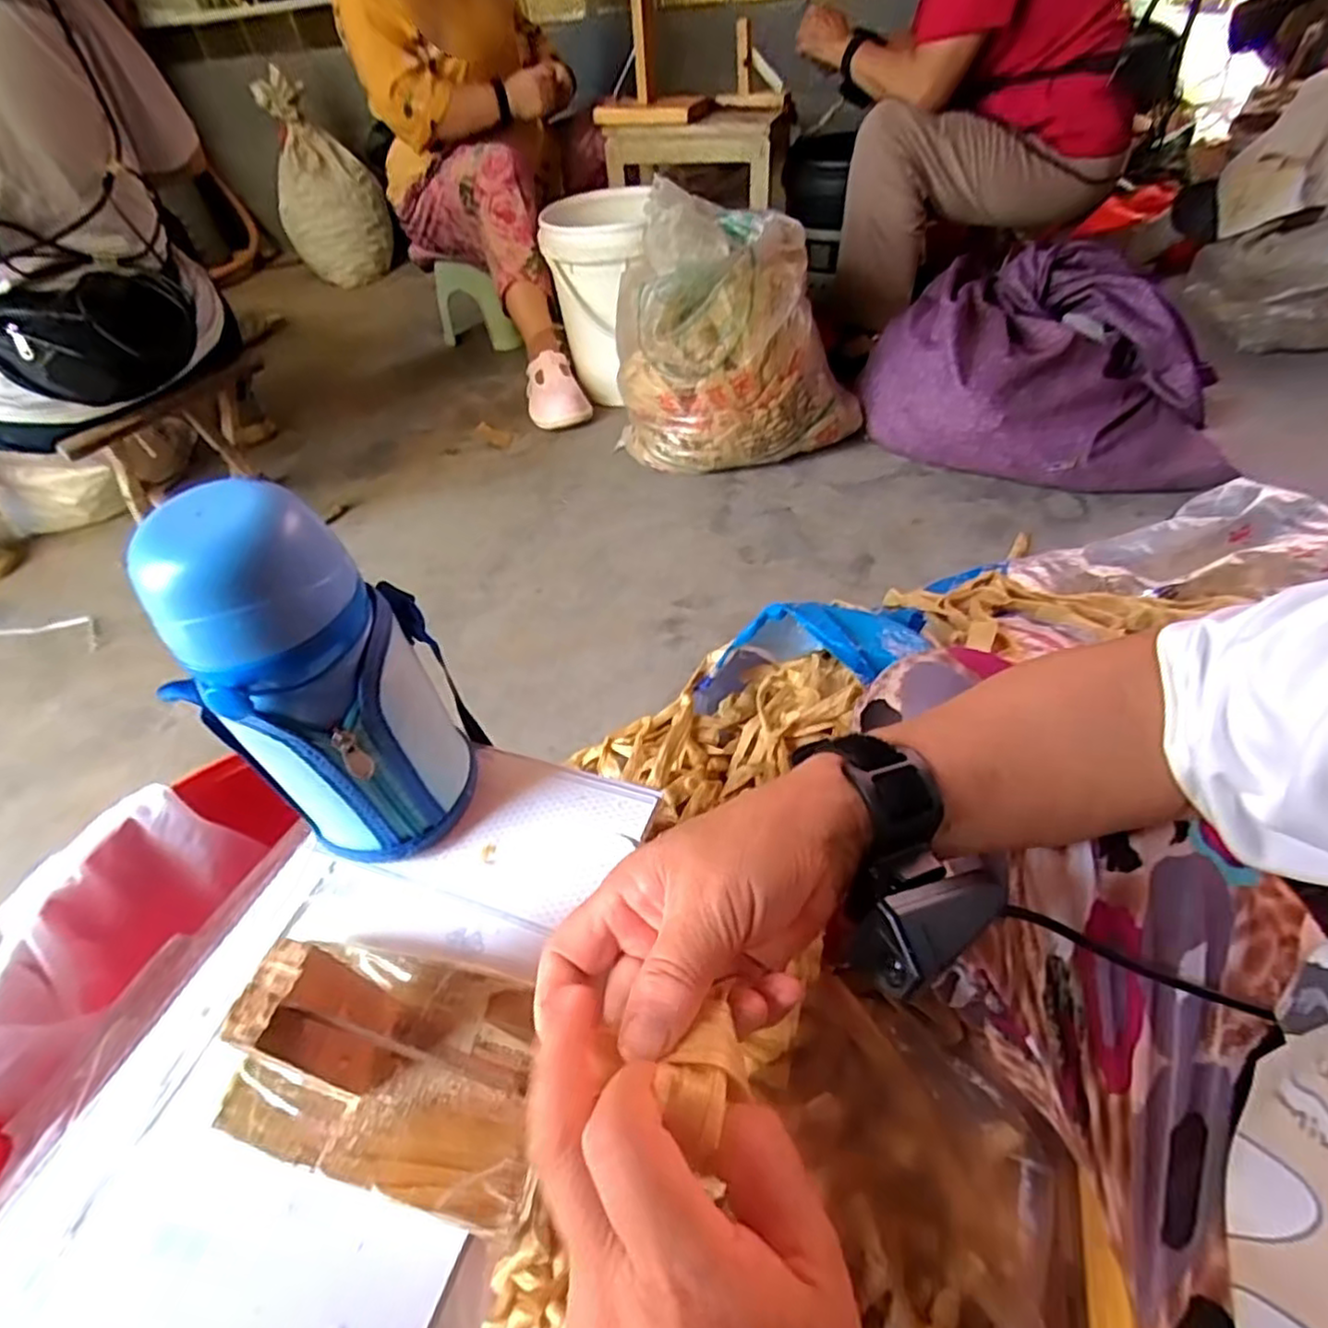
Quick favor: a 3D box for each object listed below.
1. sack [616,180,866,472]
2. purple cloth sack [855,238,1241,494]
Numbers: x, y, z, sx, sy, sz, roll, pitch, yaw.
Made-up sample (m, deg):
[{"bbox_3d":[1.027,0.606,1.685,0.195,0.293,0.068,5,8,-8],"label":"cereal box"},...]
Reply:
[{"bbox_3d":[0.131,-0.571,1.248,0.437,0.397,0.275,0,47,7],"label":"sack"},{"bbox_3d":[0.667,-0.514,1.226,0.591,0.262,0.365,9,49,15],"label":"purple cloth sack"}]

